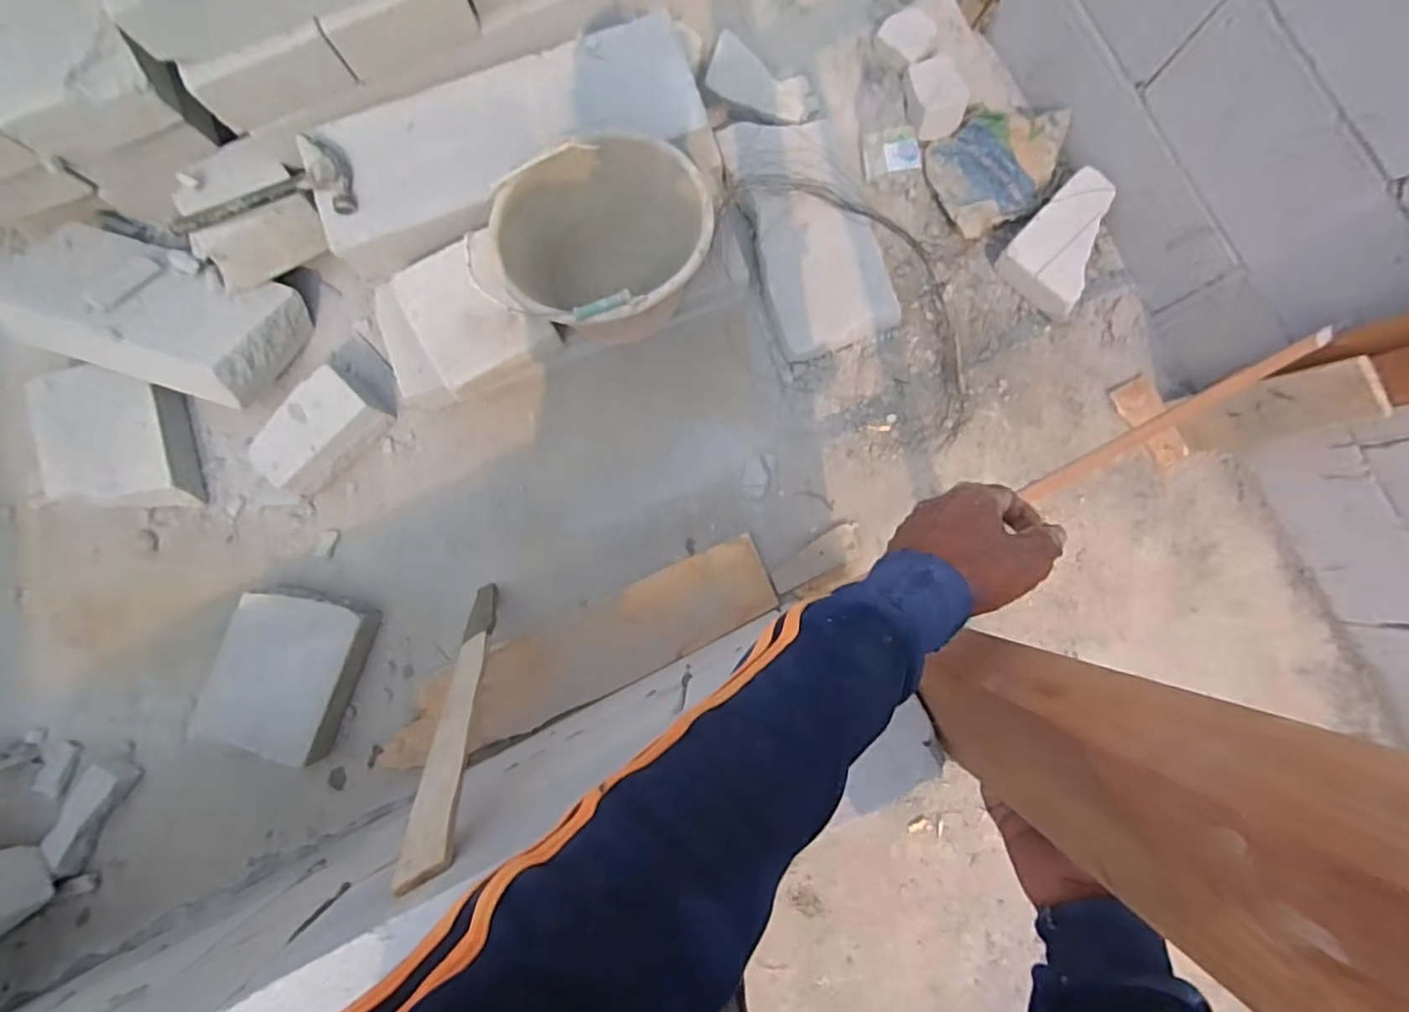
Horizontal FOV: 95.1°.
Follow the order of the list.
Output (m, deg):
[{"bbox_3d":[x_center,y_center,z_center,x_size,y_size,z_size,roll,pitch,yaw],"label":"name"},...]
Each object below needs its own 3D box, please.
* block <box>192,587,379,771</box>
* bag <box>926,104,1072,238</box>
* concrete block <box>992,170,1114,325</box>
[{"bbox_3d":[-0.694,0.274,1.066,0.230,0.082,0.259,14,86,2],"label":"block"},{"bbox_3d":[0.521,-0.611,1.142,0.236,0.070,0.203,-31,86,-2],"label":"bag"},{"bbox_3d":[0.623,-0.447,1.098,0.149,0.120,0.200,41,87,3],"label":"concrete block"}]

